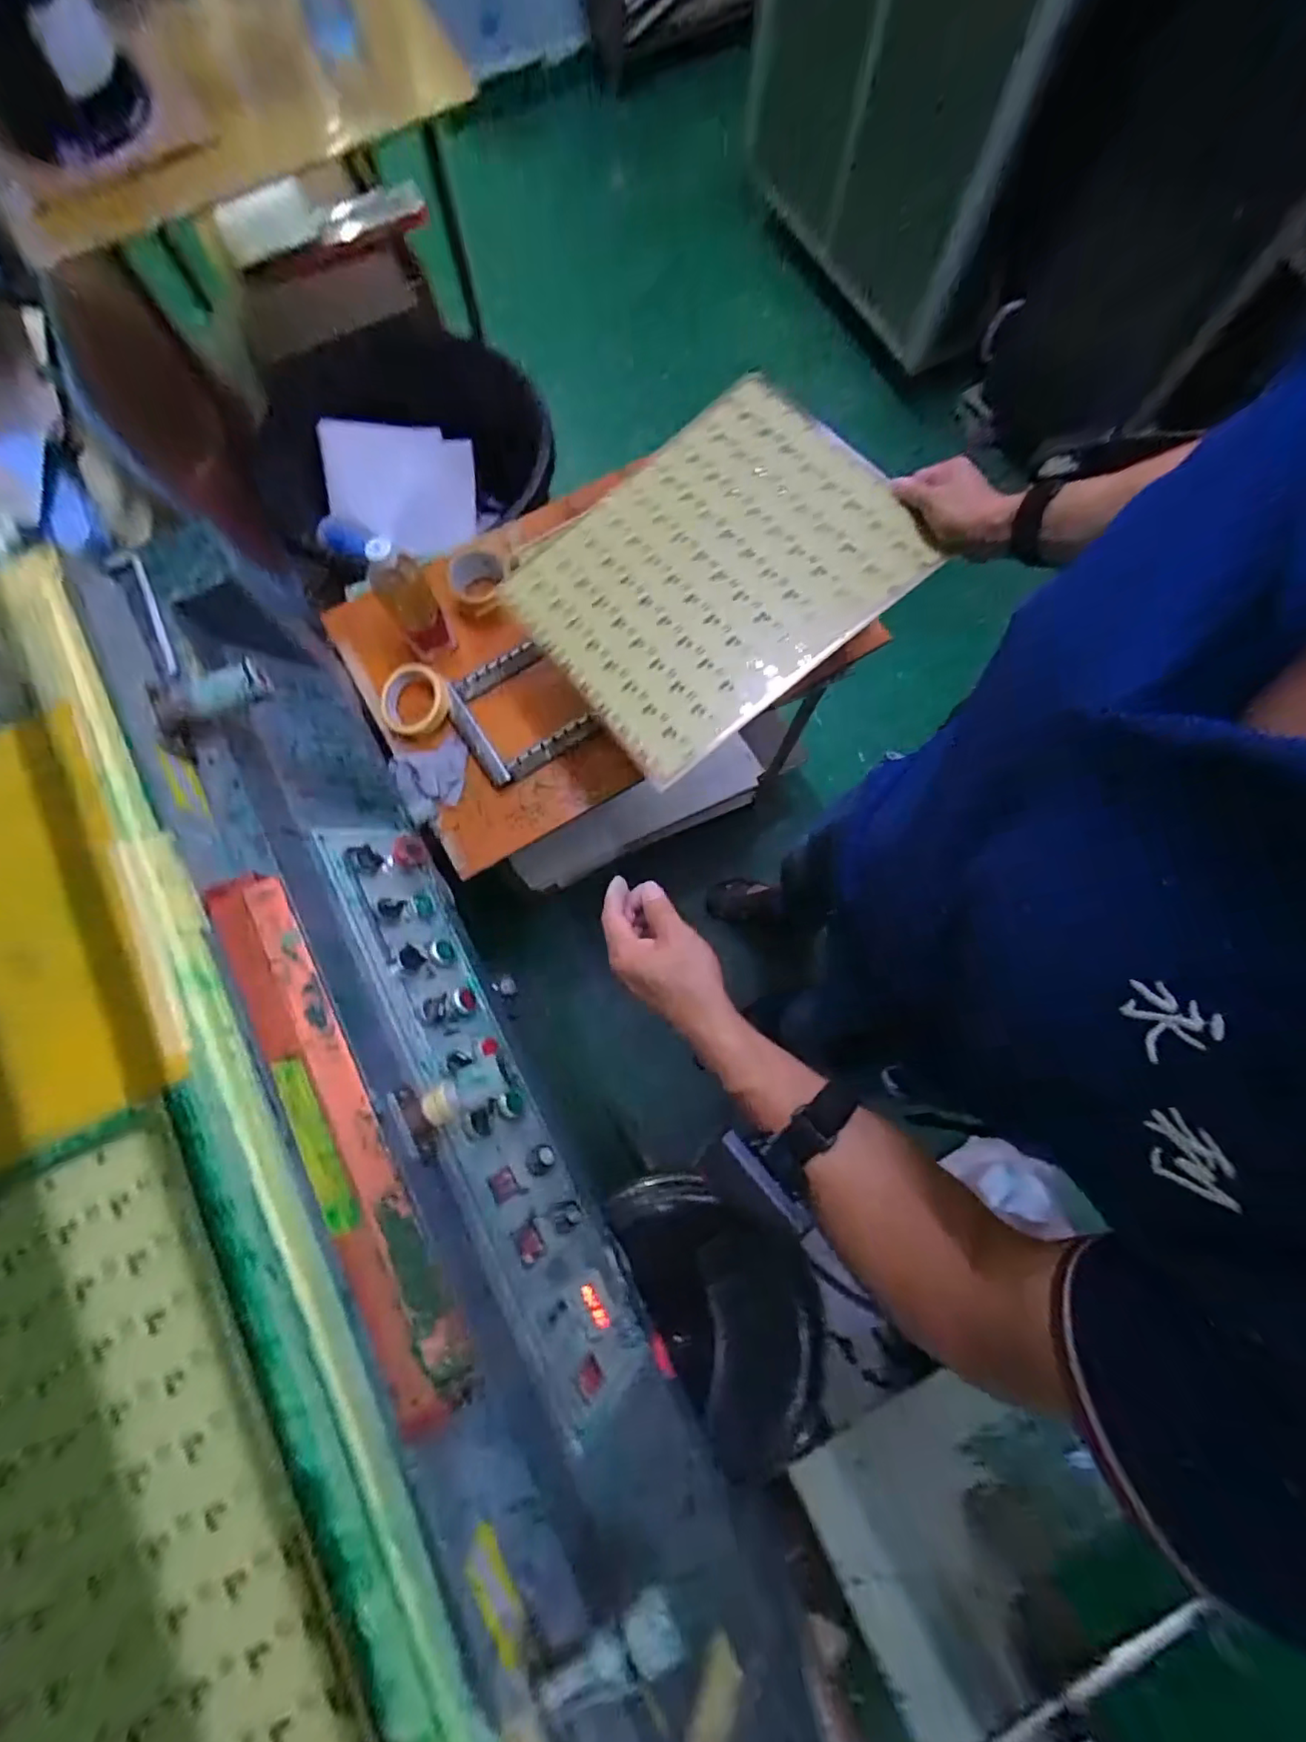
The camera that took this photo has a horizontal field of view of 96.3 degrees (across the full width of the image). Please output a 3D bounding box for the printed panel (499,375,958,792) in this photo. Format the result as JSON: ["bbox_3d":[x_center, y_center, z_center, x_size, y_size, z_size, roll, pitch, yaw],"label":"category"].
[{"bbox_3d":[0.063,-0.333,0.645,0.385,0.012,0.321,-39,74,3],"label":"printed panel"}]

